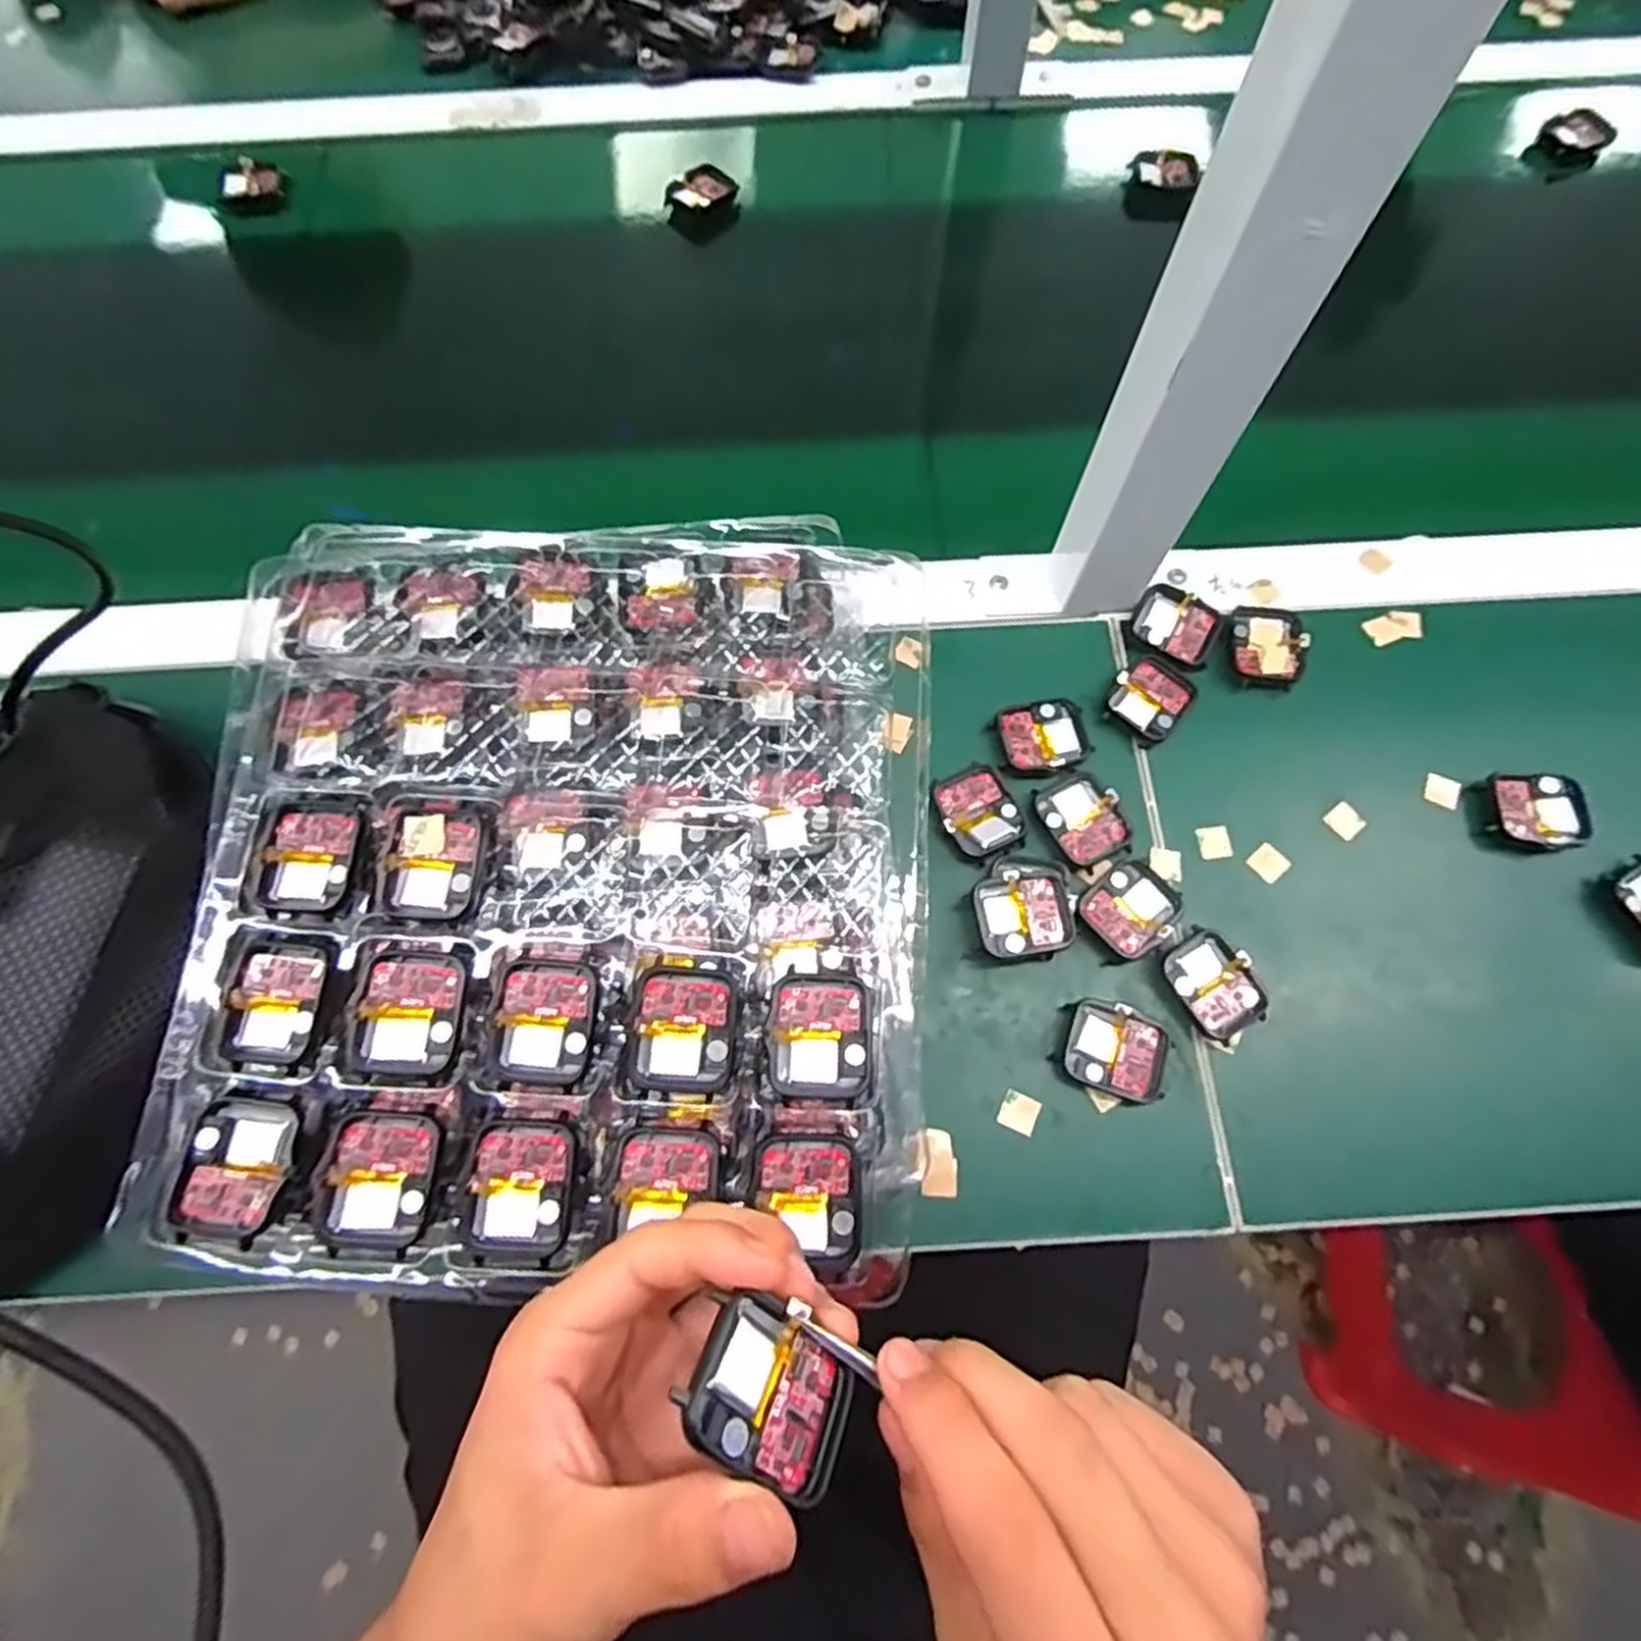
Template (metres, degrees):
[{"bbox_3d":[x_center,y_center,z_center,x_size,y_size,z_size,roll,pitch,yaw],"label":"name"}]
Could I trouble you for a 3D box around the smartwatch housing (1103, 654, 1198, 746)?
[{"bbox_3d":[0.170,-0.063,0.401,0.037,0.007,0.044,35,74,12],"label":"smartwatch housing"}]

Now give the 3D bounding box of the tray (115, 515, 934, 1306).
[{"bbox_3d":[-0.096,0.009,0.310,0.276,0.021,0.300,1,73,0],"label":"tray"}]

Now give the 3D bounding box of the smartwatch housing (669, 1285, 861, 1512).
[{"bbox_3d":[-0.011,0.146,0.196,0.043,0.006,0.033,44,42,-8],"label":"smartwatch housing"}]

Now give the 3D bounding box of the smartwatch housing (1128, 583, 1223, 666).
[{"bbox_3d":[0.188,-0.103,0.414,0.043,0.008,0.037,27,73,10],"label":"smartwatch housing"}]

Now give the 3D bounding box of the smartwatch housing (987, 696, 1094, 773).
[{"bbox_3d":[0.112,-0.045,0.394,0.046,0.004,0.041,-4,70,-1],"label":"smartwatch housing"}]

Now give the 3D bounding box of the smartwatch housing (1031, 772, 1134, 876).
[{"bbox_3d":[0.129,-0.001,0.381,0.036,0.005,0.046,-28,72,-9],"label":"smartwatch housing"}]

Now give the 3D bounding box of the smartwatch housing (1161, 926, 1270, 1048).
[{"bbox_3d":[0.180,0.074,0.354,0.037,0.005,0.046,-31,76,-9],"label":"smartwatch housing"}]

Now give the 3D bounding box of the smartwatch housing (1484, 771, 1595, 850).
[{"bbox_3d":[0.351,-0.004,0.382,0.046,0.012,0.037,1,70,1],"label":"smartwatch housing"}]

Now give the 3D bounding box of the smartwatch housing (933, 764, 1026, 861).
[{"bbox_3d":[0.077,-0.005,0.379,0.038,0.010,0.045,-21,71,-7],"label":"smartwatch housing"}]

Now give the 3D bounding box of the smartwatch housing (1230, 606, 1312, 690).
[{"bbox_3d":[0.235,-0.091,0.411,0.036,0.009,0.044,13,71,5],"label":"smartwatch housing"}]

